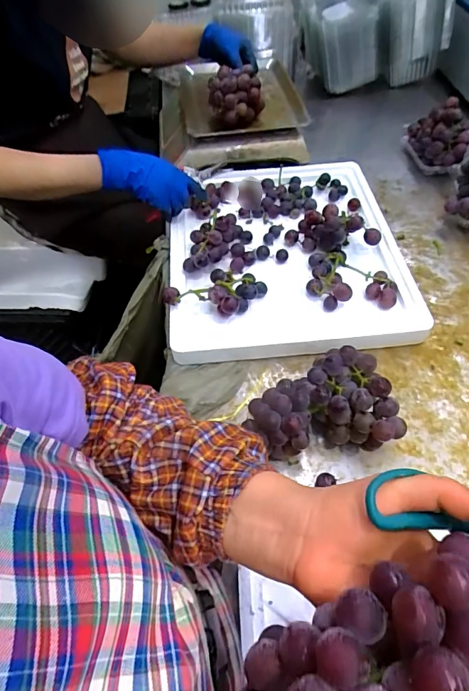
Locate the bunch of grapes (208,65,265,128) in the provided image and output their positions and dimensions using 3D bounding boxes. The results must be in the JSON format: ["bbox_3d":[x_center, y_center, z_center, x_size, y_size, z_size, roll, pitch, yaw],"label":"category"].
[{"bbox_3d":[0.004,-0.513,0.851,0.108,0.102,0.064,-26,56,-14],"label":"bunch of grapes"}]

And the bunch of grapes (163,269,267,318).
[{"bbox_3d":[-0.028,-0.083,0.653,0.143,0.055,0.096,12,54,13],"label":"bunch of grapes"}]

